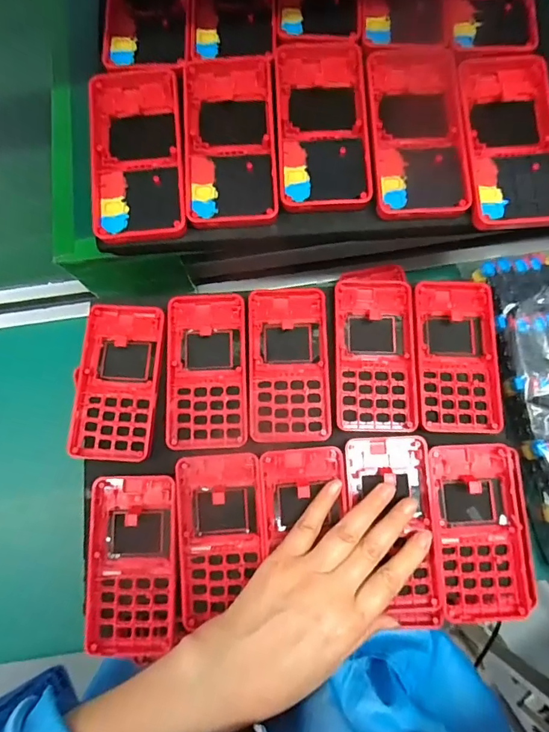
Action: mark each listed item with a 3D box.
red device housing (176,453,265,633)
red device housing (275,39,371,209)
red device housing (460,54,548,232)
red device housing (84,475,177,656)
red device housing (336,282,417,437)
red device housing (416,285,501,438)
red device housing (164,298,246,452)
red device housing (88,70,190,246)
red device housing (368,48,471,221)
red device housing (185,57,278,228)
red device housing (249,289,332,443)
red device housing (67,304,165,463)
[{"bbox_3d":[-0.039,0.125,0.331,0.062,0.013,0.117,-3,78,0],"label":"red device housing"},{"bbox_3d":[0.033,-0.173,0.319,0.061,0.012,0.131,-2,78,1],"label":"red device housing"},{"bbox_3d":[0.165,-0.156,0.312,0.065,0.015,0.125,-1,78,1],"label":"red device housing"},{"bbox_3d":[-0.103,0.144,0.332,0.063,0.016,0.122,0,78,1],"label":"red device housing"},{"bbox_3d":[0.080,-0.011,0.361,0.062,0.010,0.125,1,78,1],"label":"red device housing"},{"bbox_3d":[0.145,-0.009,0.361,0.063,0.014,0.124,2,78,2],"label":"red device housing"},{"bbox_3d":[-0.053,0.002,0.359,0.063,0.011,0.126,-1,78,1],"label":"red device housing"},{"bbox_3d":[-0.096,-0.153,0.318,0.063,0.014,0.137,-5,78,0],"label":"red device housing"},{"bbox_3d":[0.099,-0.165,0.317,0.063,0.011,0.125,-1,78,1],"label":"red device housing"},{"bbox_3d":[-0.031,-0.159,0.317,0.062,0.014,0.126,-2,78,1],"label":"red device housing"},{"bbox_3d":[0.012,-0.002,0.359,0.062,0.010,0.123,-1,78,1],"label":"red device housing"},{"bbox_3d":[-0.124,0.011,0.362,0.065,0.018,0.125,3,78,2],"label":"red device housing"}]

